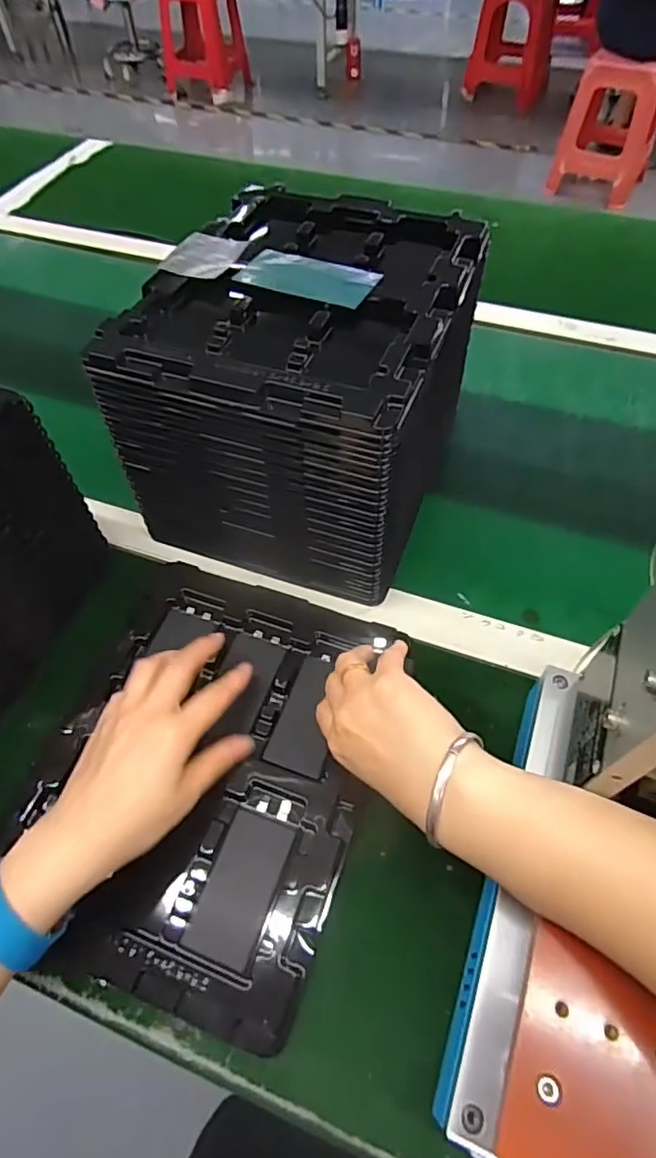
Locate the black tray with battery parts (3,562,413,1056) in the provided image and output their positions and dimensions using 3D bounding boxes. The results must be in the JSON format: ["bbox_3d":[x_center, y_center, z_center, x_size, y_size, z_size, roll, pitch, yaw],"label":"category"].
[{"bbox_3d":[-0.081,0.128,0.407,0.212,0.024,0.276,16,58,11],"label":"black tray with battery parts"}]

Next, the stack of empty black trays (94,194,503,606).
[{"bbox_3d":[-0.018,-0.157,0.490,0.208,0.185,0.254,17,58,12],"label":"stack of empty black trays"}]

